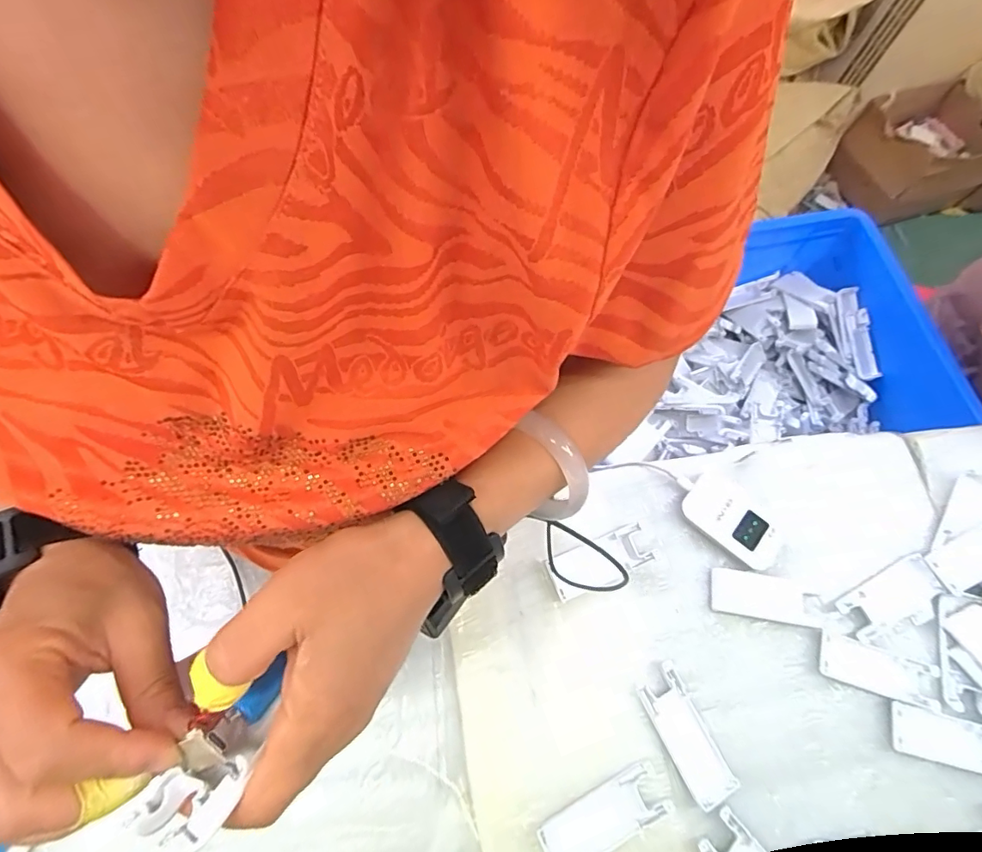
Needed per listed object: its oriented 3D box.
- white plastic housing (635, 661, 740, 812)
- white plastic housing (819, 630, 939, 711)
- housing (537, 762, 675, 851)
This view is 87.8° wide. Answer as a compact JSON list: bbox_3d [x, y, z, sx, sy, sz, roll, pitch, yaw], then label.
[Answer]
[{"bbox_3d":[0.168,0.266,0.441,0.043,0.008,0.104,-23,71,-12],"label":"white plastic housing"},{"bbox_3d":[0.356,0.226,0.469,0.105,0.004,0.040,18,68,4],"label":"white plastic housing"},{"bbox_3d":[0.091,0.320,0.416,0.104,0.015,0.043,-23,71,-12],"label":"housing"}]

